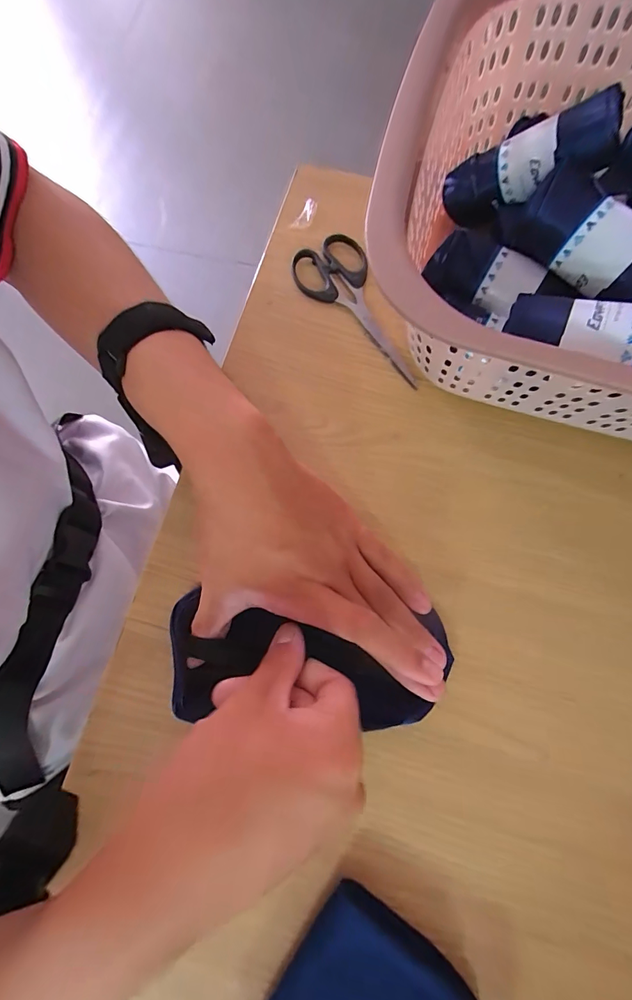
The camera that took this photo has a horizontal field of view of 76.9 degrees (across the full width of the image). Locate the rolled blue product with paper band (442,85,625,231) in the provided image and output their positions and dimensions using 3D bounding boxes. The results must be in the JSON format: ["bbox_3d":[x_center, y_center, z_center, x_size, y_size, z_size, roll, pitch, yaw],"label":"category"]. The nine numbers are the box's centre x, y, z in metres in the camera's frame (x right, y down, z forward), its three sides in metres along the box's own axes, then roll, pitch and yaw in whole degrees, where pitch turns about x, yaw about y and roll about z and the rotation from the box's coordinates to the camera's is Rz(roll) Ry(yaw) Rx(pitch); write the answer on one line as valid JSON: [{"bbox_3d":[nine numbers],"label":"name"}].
[{"bbox_3d":[0.131,-0.210,0.258,0.110,0.030,0.036,6,73,48],"label":"rolled blue product with paper band"}]

